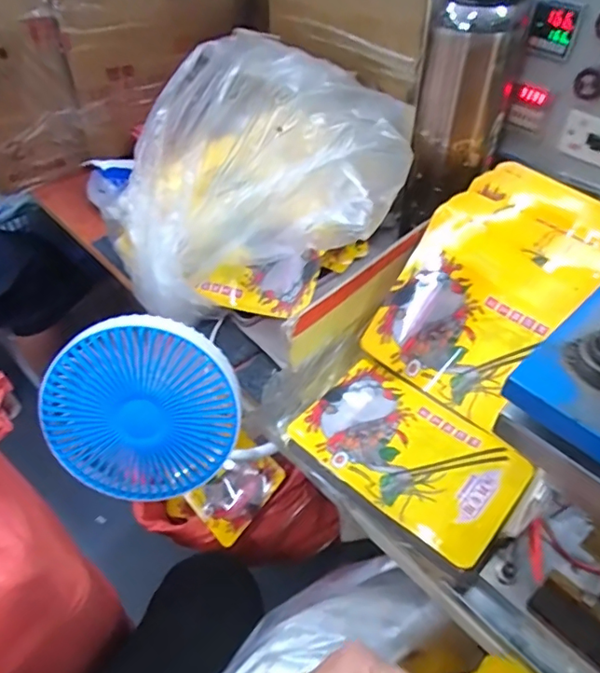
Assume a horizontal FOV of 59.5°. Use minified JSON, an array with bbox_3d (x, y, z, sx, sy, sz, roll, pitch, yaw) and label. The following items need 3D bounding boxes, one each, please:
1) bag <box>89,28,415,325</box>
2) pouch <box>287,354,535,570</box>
[{"bbox_3d":[-0.032,-0.163,0.547,0.268,0.182,0.226,-3,47,-2],"label":"bag"},{"bbox_3d":[0.091,0.093,0.440,0.176,0.009,0.116,33,55,27],"label":"pouch"}]

